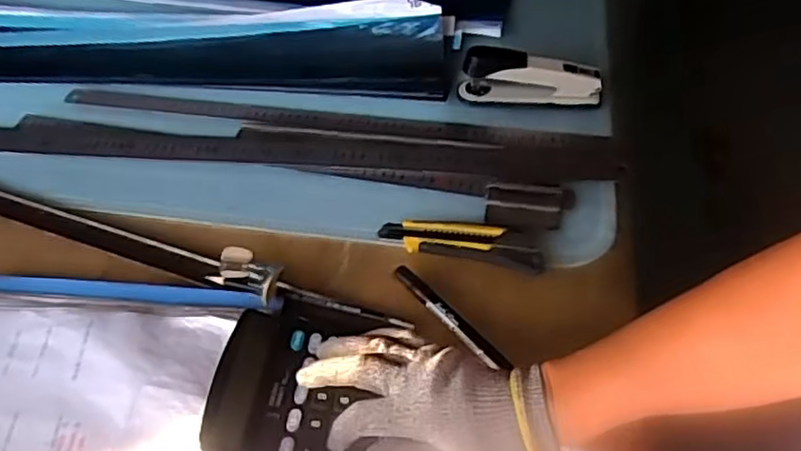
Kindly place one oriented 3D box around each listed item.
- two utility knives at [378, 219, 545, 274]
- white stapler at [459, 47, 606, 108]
[{"bbox_3d":[0.055,0.018,0.595,0.146,0.023,0.040,8,52,9],"label":"two utility knives"},{"bbox_3d":[0.140,-0.159,0.707,0.148,0.058,0.025,5,51,7],"label":"white stapler"}]

